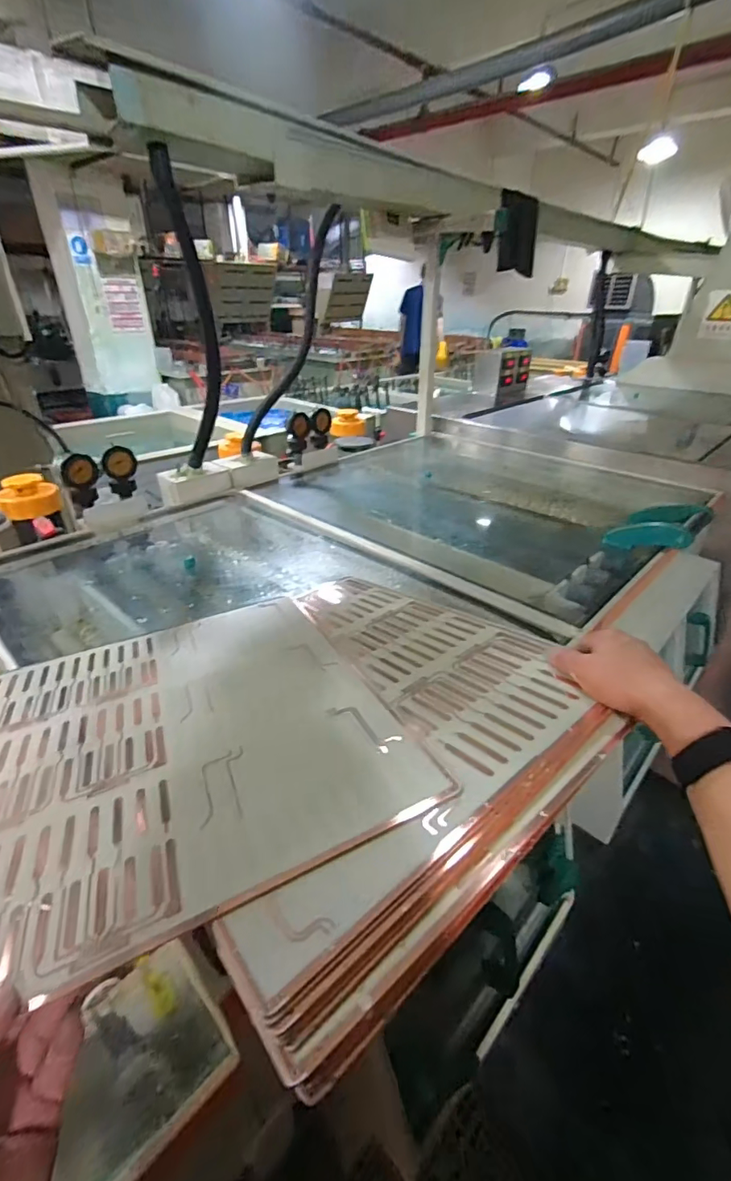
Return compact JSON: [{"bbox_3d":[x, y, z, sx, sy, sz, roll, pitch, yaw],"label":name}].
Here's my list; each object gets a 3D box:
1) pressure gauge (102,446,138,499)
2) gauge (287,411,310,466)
[{"bbox_3d":[-0.568,-0.273,1.124,0.072,0.111,0.034,-24,39,-34],"label":"pressure gauge"},{"bbox_3d":[-0.201,-0.447,1.461,0.072,0.153,0.048,-3,32,-6],"label":"gauge"}]

